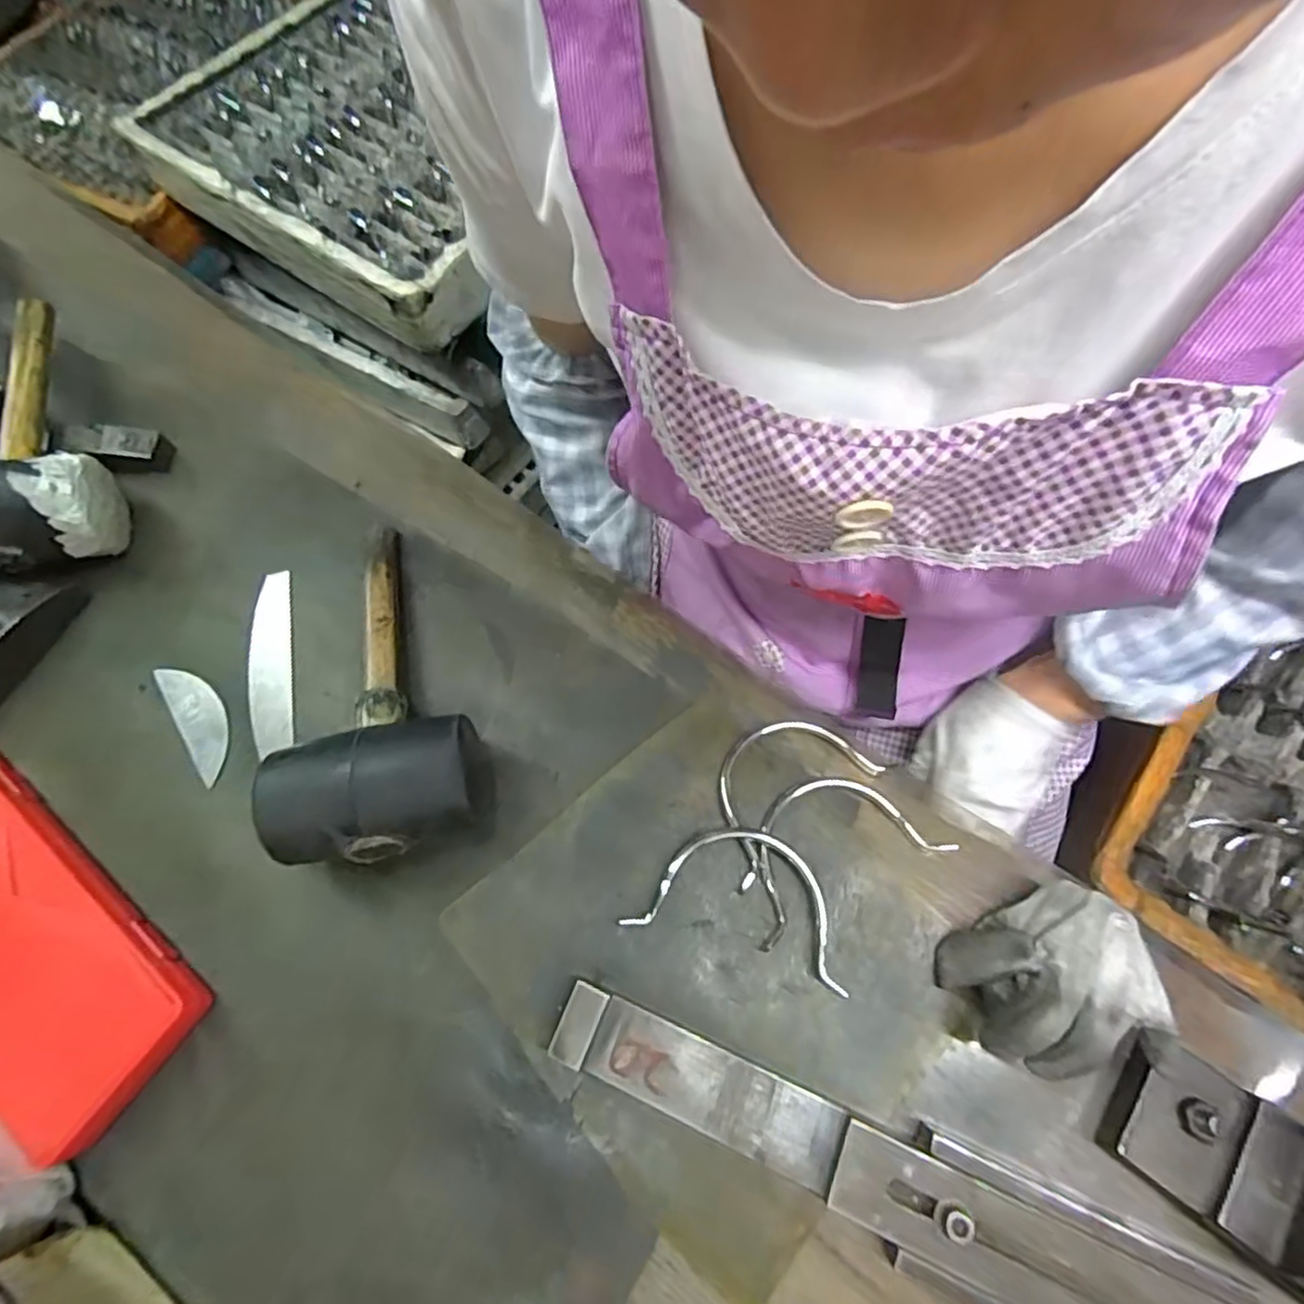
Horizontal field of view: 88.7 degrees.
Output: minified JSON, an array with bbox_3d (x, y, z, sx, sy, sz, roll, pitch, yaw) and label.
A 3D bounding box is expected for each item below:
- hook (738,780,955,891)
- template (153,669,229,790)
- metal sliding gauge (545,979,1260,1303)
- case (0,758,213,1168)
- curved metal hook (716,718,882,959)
[{"bbox_3d":[0.108,0.099,0.390,0.124,0.015,0.055,-11,67,-2],"label":"hook"},{"bbox_3d":[-0.304,0.043,0.448,0.028,0.004,0.097,-35,67,-15],"label":"template"},{"bbox_3d":[0.136,0.264,0.317,0.392,0.021,0.058,22,70,12],"label":"metal sliding gauge"},{"bbox_3d":[-0.366,0.157,0.379,0.241,0.035,0.099,35,73,16],"label":"case"},{"bbox_3d":[0.071,0.095,0.398,0.081,0.006,0.127,35,73,16],"label":"curved metal hook"}]

